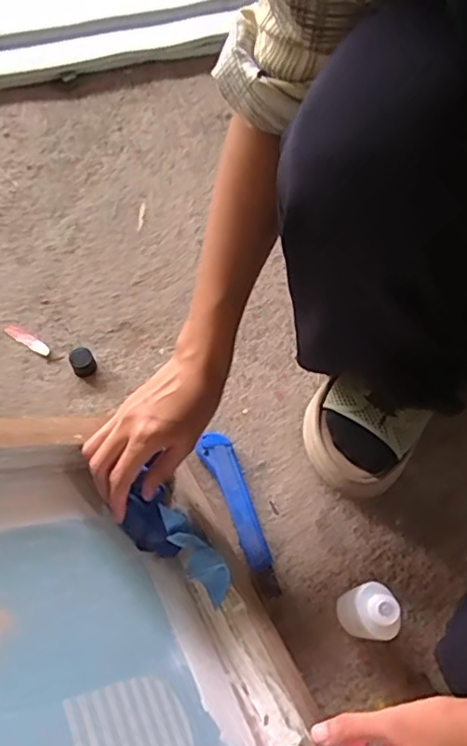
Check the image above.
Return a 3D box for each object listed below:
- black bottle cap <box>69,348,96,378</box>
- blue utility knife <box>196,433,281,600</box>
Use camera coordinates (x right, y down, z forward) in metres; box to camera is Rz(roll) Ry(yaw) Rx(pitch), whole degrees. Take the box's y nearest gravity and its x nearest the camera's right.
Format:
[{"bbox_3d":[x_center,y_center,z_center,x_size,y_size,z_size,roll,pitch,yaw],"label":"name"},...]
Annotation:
[{"bbox_3d":[-0.154,-0.010,0.593,0.023,0.025,0.023,-28,67,-11],"label":"black bottle cap"},{"bbox_3d":[0.009,0.127,0.531,0.030,0.013,0.154,-23,66,-9],"label":"blue utility knife"}]

